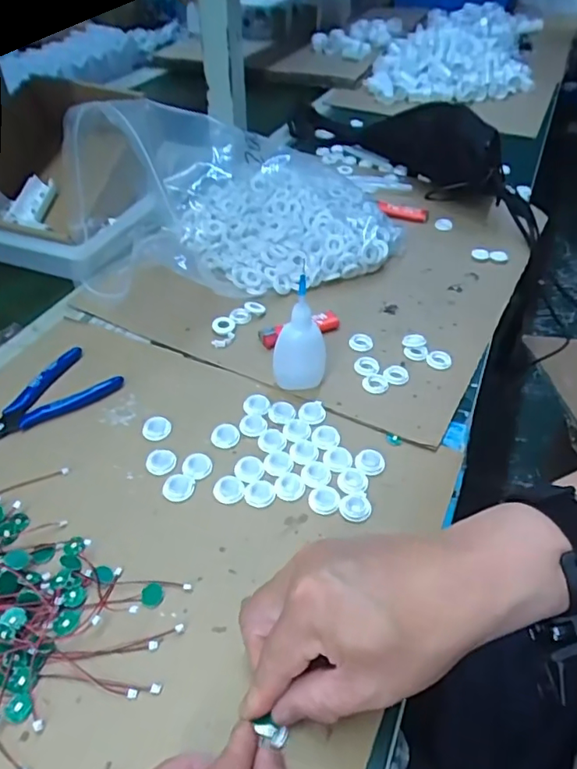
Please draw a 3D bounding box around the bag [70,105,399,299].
[{"bbox_3d":[-0.053,-0.225,0.610,0.370,0.148,0.262,-11,46,-12],"label":"bag"}]

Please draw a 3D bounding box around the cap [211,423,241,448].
[{"bbox_3d":[-0.051,0.041,0.445,0.023,0.004,0.020,-21,48,-21],"label":"cap"}]

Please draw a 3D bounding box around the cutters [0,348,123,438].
[{"bbox_3d":[-0.211,0.012,0.470,0.061,0.009,0.115,31,52,27],"label":"cutters"}]

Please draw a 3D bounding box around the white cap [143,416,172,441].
[{"bbox_3d":[-0.109,0.037,0.452,0.023,0.010,0.018,-10,47,-14],"label":"white cap"}]

